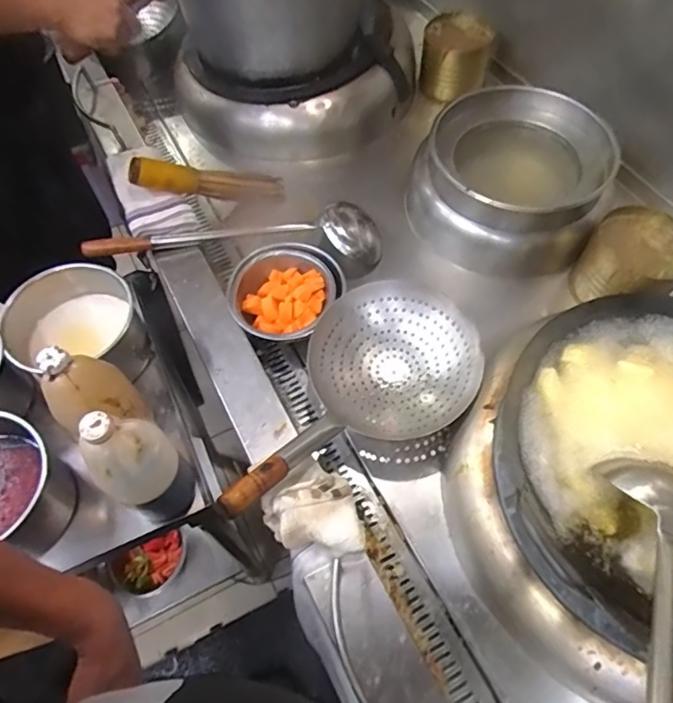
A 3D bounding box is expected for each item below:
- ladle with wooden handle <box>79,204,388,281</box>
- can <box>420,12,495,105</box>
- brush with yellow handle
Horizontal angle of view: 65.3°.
[{"bbox_3d":[-0.169,-0.208,0.942,0.501,0.090,0.124,-2,59,-3],"label":"ladle with wooden handle"},{"bbox_3d":[0.265,-0.657,1.177,0.148,0.118,0.147,1,59,-1],"label":"can"},{"bbox_3d":[-0.241,-0.334,1.005,0.282,0.060,0.061,0,57,-21],"label":"brush with yellow handle"}]

